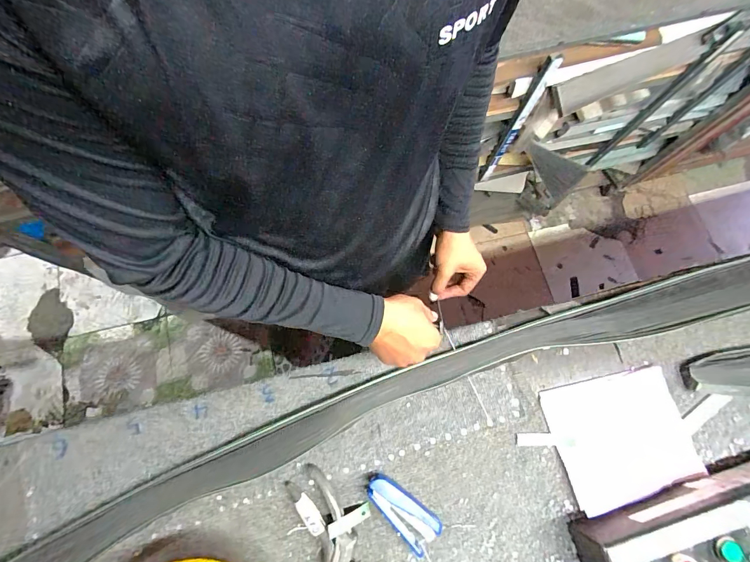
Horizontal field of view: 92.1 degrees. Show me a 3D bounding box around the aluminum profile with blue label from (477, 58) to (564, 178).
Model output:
[{"bbox_3d":[0.351,-0.387,0.928,0.034,0.450,0.036,34,76,8],"label":"aluminum profile with blue label"}]

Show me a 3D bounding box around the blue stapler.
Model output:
[{"bbox_3d":[0.037,0.319,0.503,0.050,0.025,0.113,-43,80,-12],"label":"blue stapler"}]

